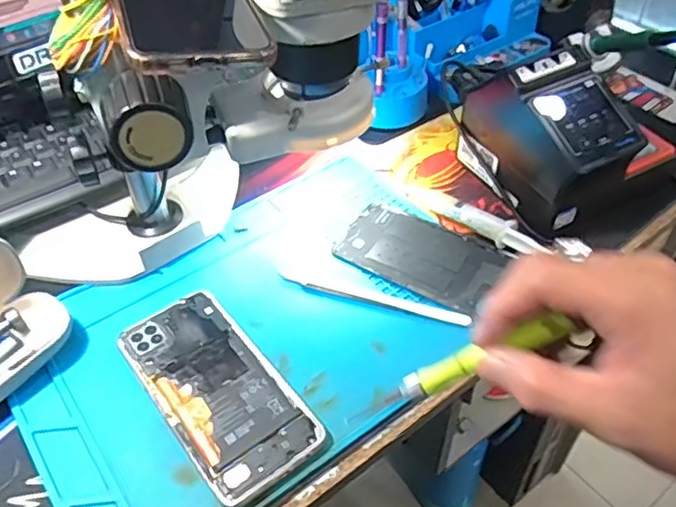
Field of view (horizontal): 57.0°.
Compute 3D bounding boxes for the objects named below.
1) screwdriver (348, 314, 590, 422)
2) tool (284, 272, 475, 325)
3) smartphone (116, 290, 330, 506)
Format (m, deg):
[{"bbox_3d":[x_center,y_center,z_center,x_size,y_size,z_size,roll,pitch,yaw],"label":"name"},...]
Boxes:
[{"bbox_3d":[0.051,0.054,0.288,0.122,0.013,0.012,-31,38,29],"label":"screwdriver"},{"bbox_3d":[0.027,0.033,0.470,0.145,0.005,0.015,14,48,15],"label":"tool"},{"bbox_3d":[-0.081,0.090,0.415,0.074,0.009,0.156,-31,53,-25],"label":"smartphone"}]

